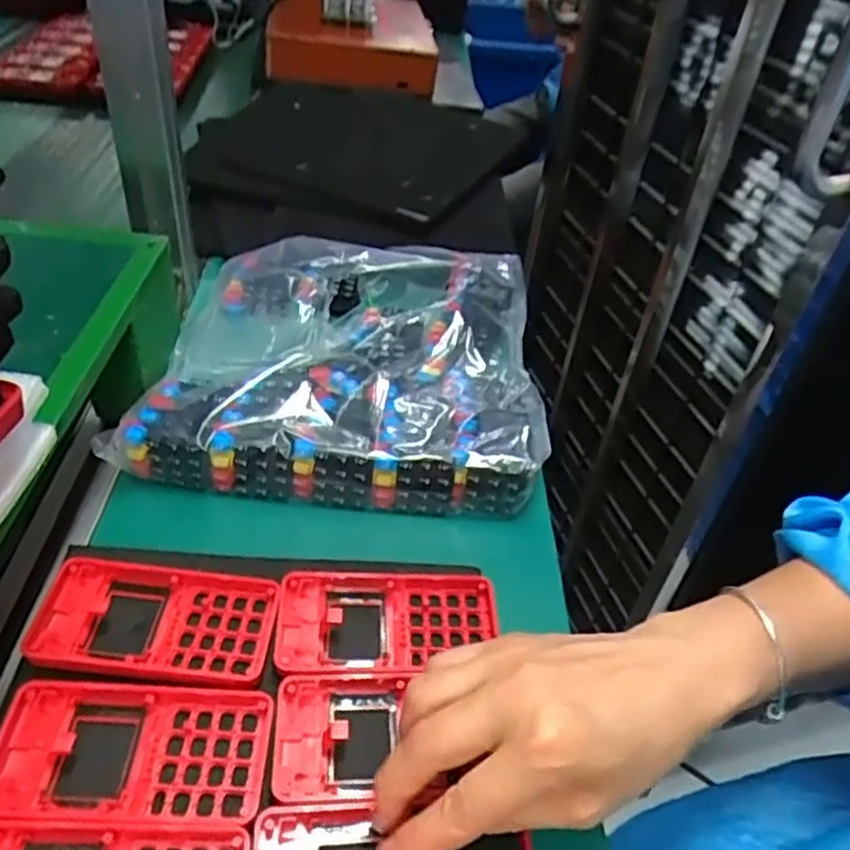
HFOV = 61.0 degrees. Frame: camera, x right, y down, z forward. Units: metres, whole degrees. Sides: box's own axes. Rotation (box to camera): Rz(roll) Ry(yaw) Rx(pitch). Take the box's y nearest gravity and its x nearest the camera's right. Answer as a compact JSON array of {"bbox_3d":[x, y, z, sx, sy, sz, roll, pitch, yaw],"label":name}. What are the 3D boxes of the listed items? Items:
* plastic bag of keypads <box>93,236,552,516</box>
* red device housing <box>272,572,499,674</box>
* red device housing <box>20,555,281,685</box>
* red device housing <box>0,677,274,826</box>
[{"bbox_3d":[-0.058,-0.066,0.566,0.287,0.061,0.284,3,39,-3],"label":"plastic bag of keypads"},{"bbox_3d":[-0.020,0.108,0.402,0.122,0.013,0.060,0,39,-6],"label":"red device housing"},{"bbox_3d":[-0.145,0.106,0.387,0.124,0.017,0.064,5,39,0],"label":"red device housing"},{"bbox_3d":[-0.138,0.152,0.340,0.123,0.015,0.065,4,39,-2],"label":"red device housing"}]

